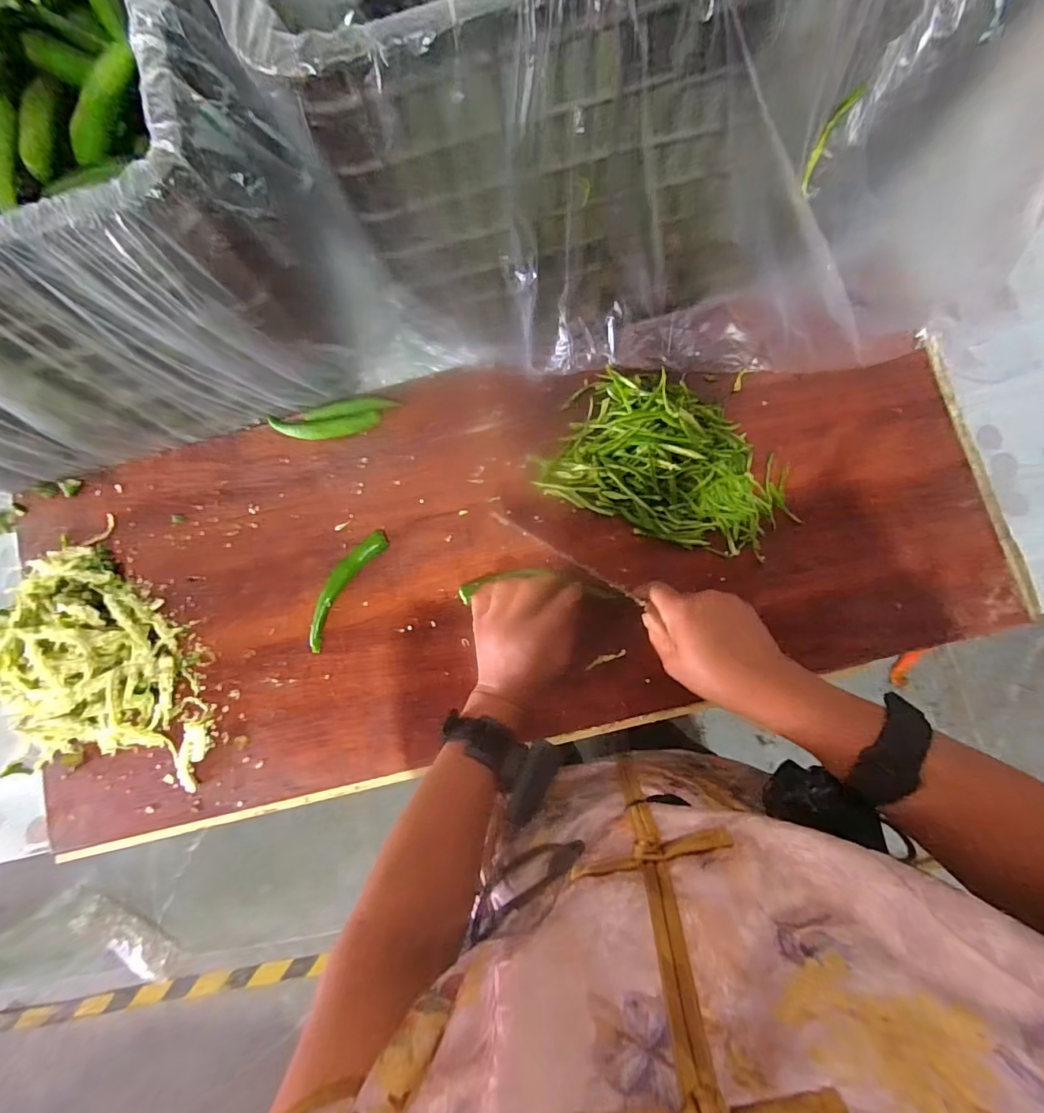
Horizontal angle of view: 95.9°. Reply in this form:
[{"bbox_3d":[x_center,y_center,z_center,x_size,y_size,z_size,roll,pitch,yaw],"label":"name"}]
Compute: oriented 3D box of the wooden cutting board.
[{"bbox_3d":[-0.026,-0.002,0.474,0.937,0.016,0.370,-14,83,2],"label":"wooden cutting board"}]

